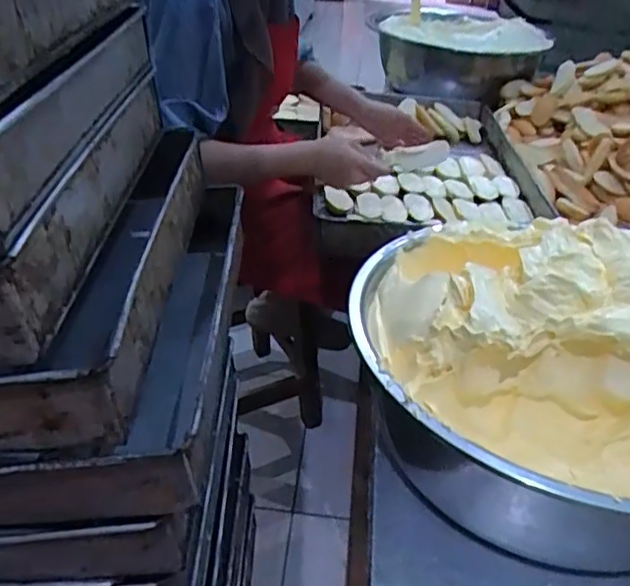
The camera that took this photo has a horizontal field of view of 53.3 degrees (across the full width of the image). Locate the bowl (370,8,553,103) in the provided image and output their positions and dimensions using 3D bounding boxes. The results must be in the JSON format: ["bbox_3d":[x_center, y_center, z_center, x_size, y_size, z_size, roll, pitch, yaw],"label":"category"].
[{"bbox_3d":[0.346,-0.591,1.548,0.414,0.148,0.438,10,34,9],"label":"bowl"}]

